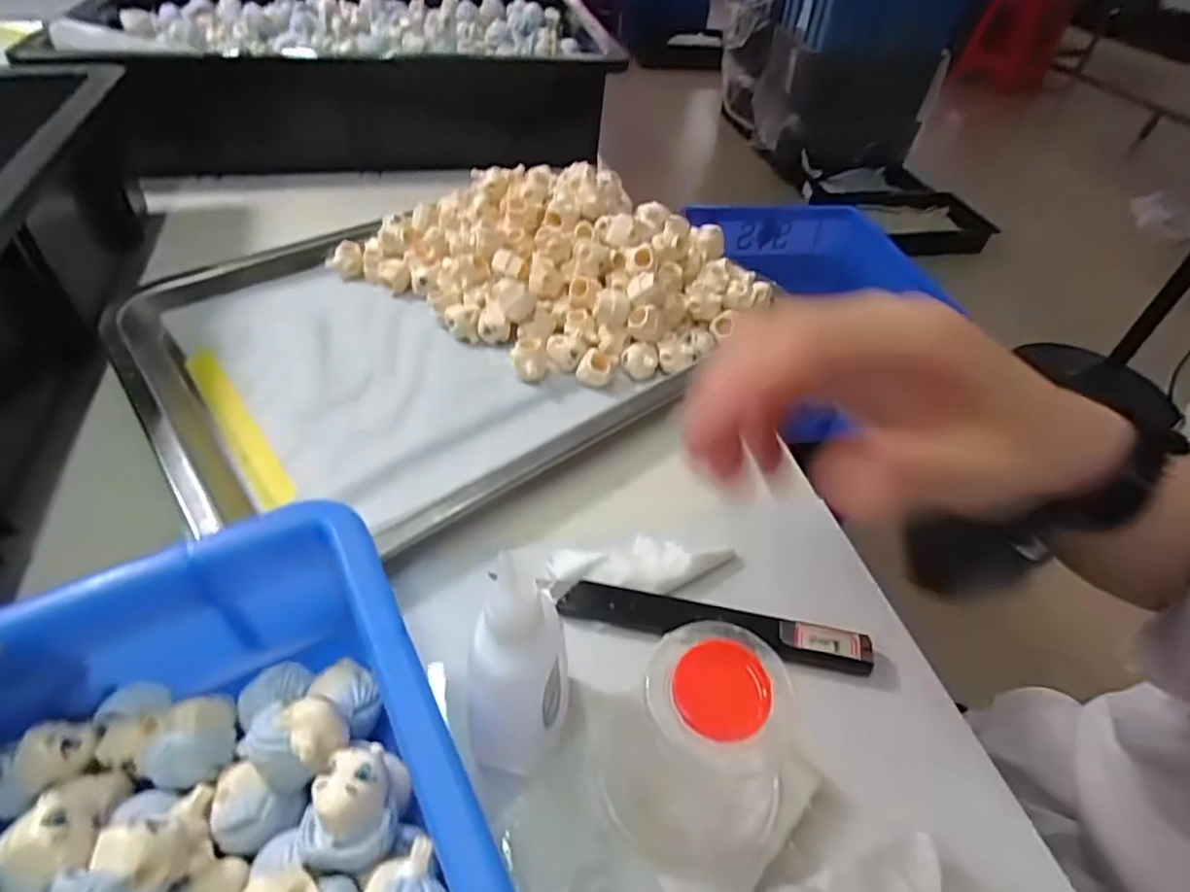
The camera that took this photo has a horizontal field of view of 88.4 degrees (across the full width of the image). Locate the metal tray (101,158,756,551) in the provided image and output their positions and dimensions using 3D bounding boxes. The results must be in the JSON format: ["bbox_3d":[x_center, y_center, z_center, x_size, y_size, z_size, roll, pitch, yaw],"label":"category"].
[{"bbox_3d":[-0.080,-0.085,0.364,0.334,0.048,0.255,-33,62,-19],"label":"metal tray"}]

